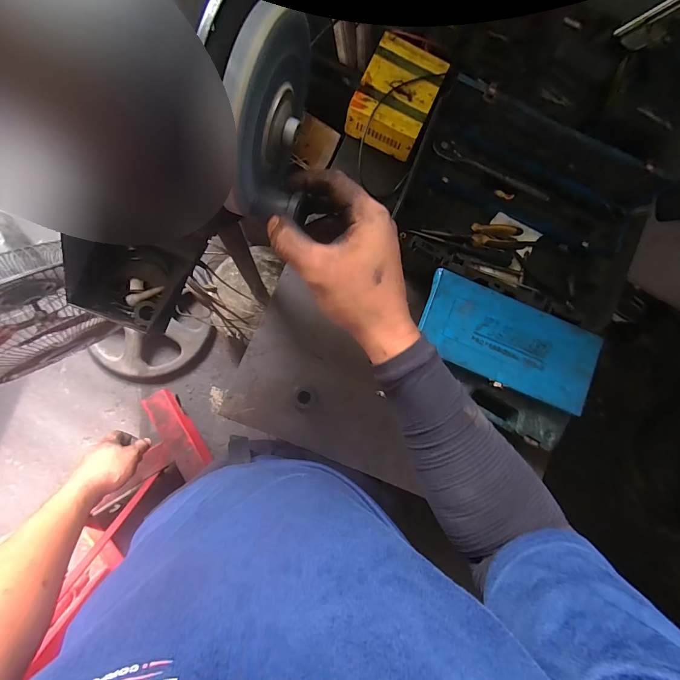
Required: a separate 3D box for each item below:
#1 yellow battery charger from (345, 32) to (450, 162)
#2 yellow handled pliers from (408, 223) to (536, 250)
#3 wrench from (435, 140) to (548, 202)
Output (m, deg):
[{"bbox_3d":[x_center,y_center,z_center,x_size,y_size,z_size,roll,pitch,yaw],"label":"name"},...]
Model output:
[{"bbox_3d":[0.113,-0.477,0.673,0.140,0.058,0.212,25,83,-4],"label":"yellow battery charger"},{"bbox_3d":[0.266,-0.199,0.673,0.234,0.033,0.050,-4,86,-7],"label":"yellow handled pliers"},{"bbox_3d":[0.288,-0.323,0.663,0.238,0.023,0.025,25,83,-4],"label":"wrench"}]

